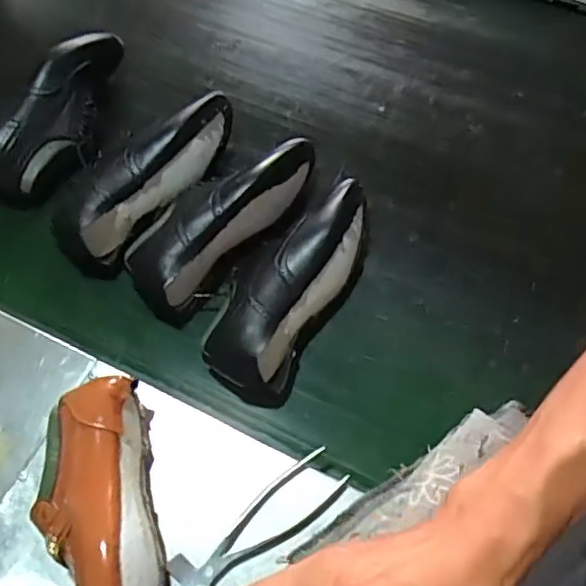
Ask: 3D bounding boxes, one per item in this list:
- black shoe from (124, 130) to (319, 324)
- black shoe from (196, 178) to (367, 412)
[{"bbox_3d":[-0.073,-0.093,0.701,0.263,0.077,0.107,-41,68,-19],"label":"black shoe"},{"bbox_3d":[0.009,-0.014,0.655,0.092,0.081,0.265,27,65,14],"label":"black shoe"}]

